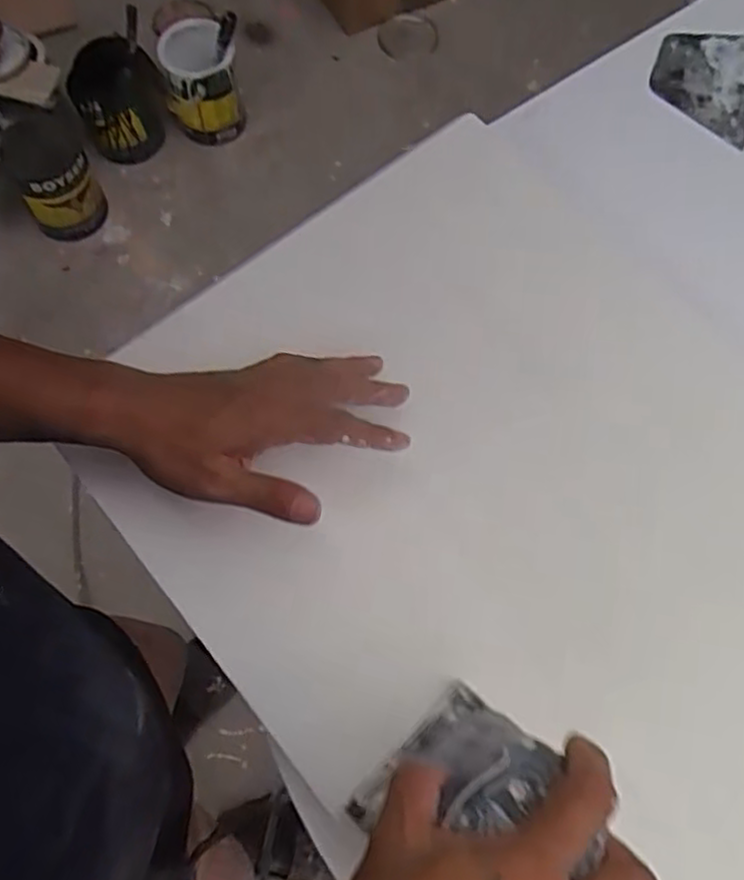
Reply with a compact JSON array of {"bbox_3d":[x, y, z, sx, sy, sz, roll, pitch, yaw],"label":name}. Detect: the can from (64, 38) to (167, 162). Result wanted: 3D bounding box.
[{"bbox_3d":[-0.530,-0.716,1.562,0.178,0.214,0.166,-14,71,-7],"label":"can"}]

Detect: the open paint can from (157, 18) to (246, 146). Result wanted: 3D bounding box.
[{"bbox_3d":[-0.368,-0.776,1.579,0.152,0.201,0.150,0,71,1],"label":"open paint can"}]

